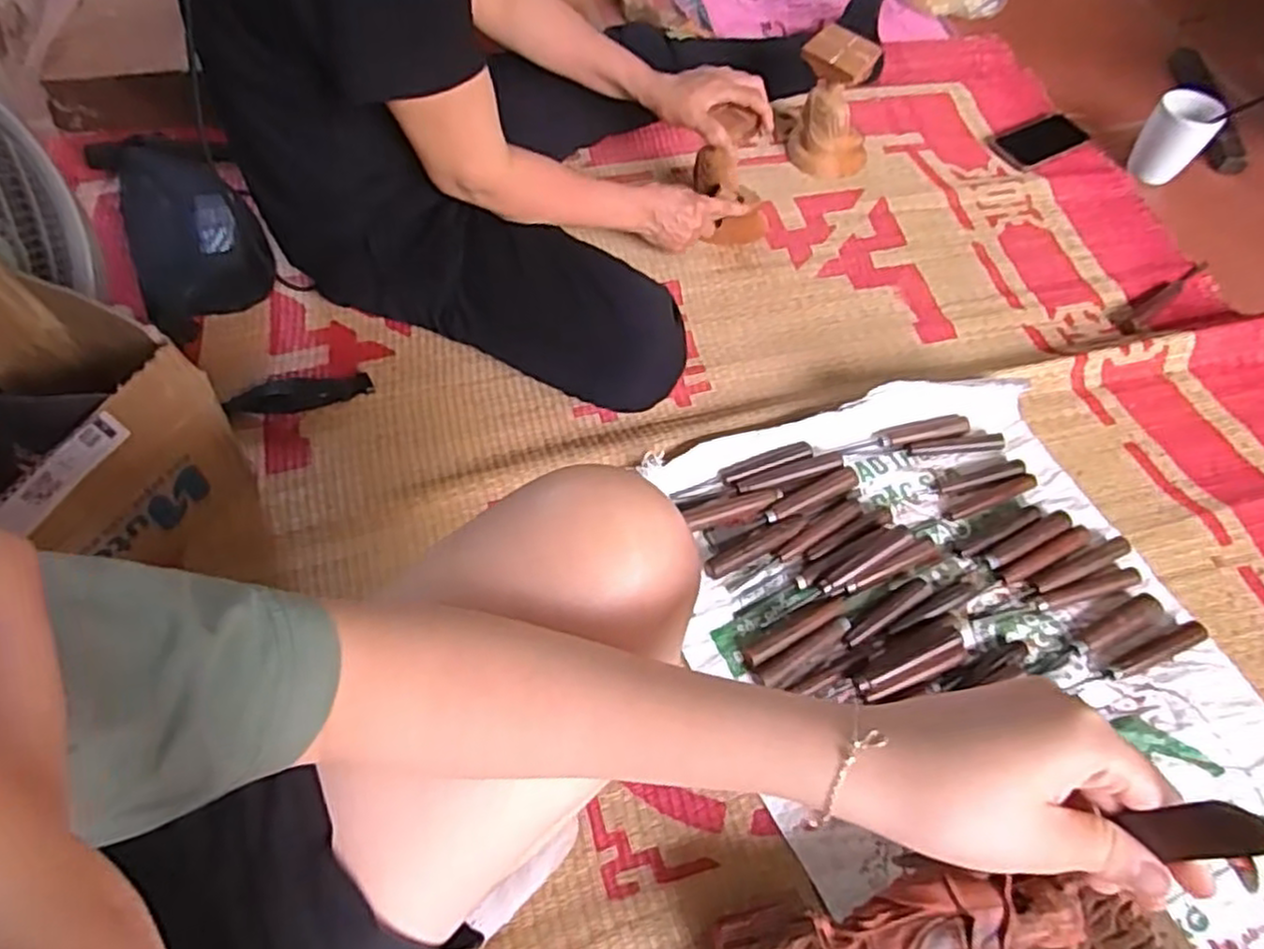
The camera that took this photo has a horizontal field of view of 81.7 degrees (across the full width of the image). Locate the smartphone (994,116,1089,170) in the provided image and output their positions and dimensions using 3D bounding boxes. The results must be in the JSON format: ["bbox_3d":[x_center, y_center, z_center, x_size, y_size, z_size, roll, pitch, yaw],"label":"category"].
[{"bbox_3d":[0.631,-0.517,1.128,0.137,0.017,0.079,-26,64,-16],"label":"smartphone"}]

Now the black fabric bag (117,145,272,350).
[{"bbox_3d":[-0.535,-0.296,0.900,0.139,0.086,0.263,-23,62,-15],"label":"black fabric bag"}]

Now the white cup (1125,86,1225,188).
[{"bbox_3d":[0.784,-0.486,1.055,0.085,0.095,0.071,38,66,18],"label":"white cup"}]

